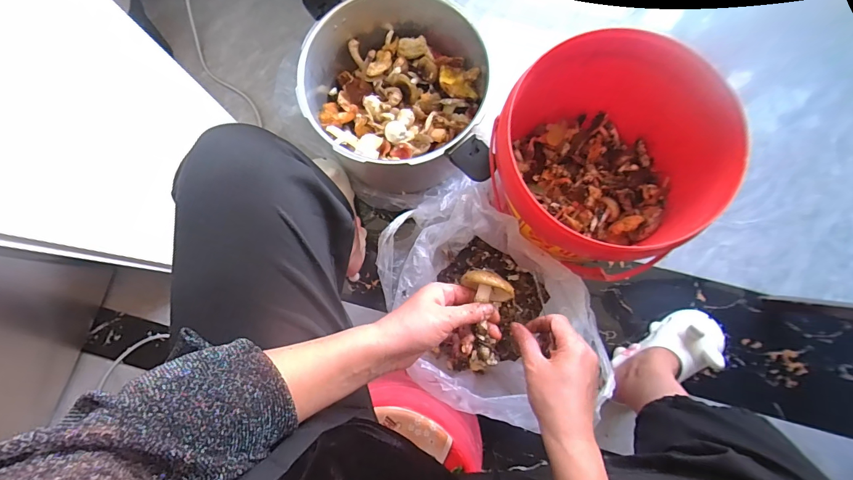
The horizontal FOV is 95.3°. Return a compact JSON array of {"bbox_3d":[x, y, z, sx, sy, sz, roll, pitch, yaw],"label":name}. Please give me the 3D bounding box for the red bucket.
[{"bbox_3d":[0.275,-0.127,0.656,0.310,0.273,0.311,33,82,6],"label":"red bucket"}]

